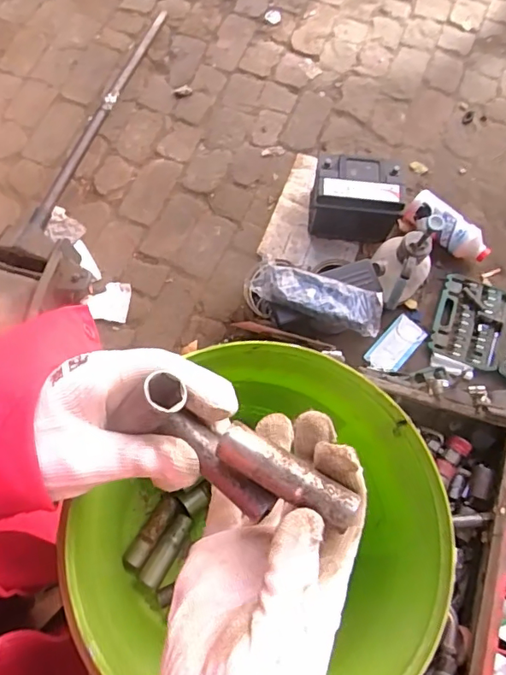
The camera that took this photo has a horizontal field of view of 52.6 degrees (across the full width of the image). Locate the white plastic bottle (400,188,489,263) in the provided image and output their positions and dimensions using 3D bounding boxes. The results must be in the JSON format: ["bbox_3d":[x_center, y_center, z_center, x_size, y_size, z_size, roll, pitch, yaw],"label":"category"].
[{"bbox_3d":[0.553,-0.307,1.452,0.257,0.091,0.098,36,76,9],"label":"white plastic bottle"}]

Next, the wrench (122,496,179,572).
[{"bbox_3d":[-0.108,0.208,0.545,0.024,0.019,0.080,34,76,9],"label":"wrench"}]

